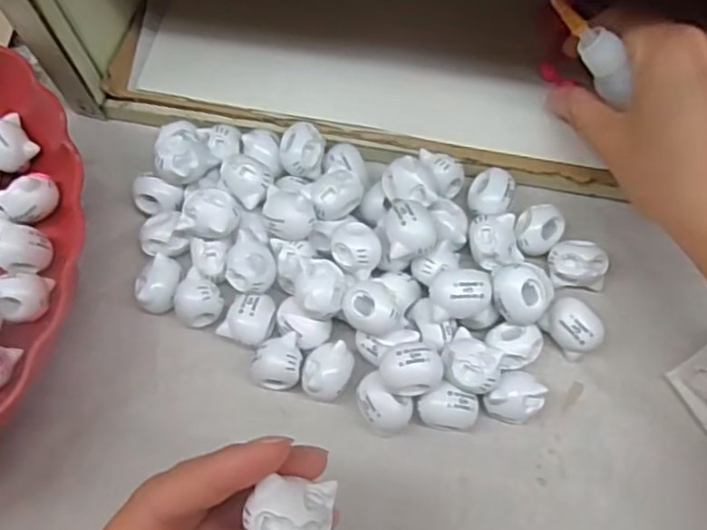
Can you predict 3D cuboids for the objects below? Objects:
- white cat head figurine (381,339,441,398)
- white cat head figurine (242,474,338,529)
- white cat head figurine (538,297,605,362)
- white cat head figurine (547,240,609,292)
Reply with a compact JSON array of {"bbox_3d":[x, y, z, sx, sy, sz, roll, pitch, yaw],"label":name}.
[{"bbox_3d":[0.023,0.043,0.265,0.025,0.020,0.018,1,64,0],"label":"white cat head figurine"},{"bbox_3d":[-0.017,0.073,0.189,0.023,0.012,0.019,4,64,1],"label":"white cat head figurine"},{"bbox_3d":[0.096,0.028,0.286,0.025,0.017,0.019,41,70,18],"label":"white cat head figurine"},{"bbox_3d":[0.103,-0.001,0.296,0.025,0.015,0.019,1,64,0],"label":"white cat head figurine"}]

